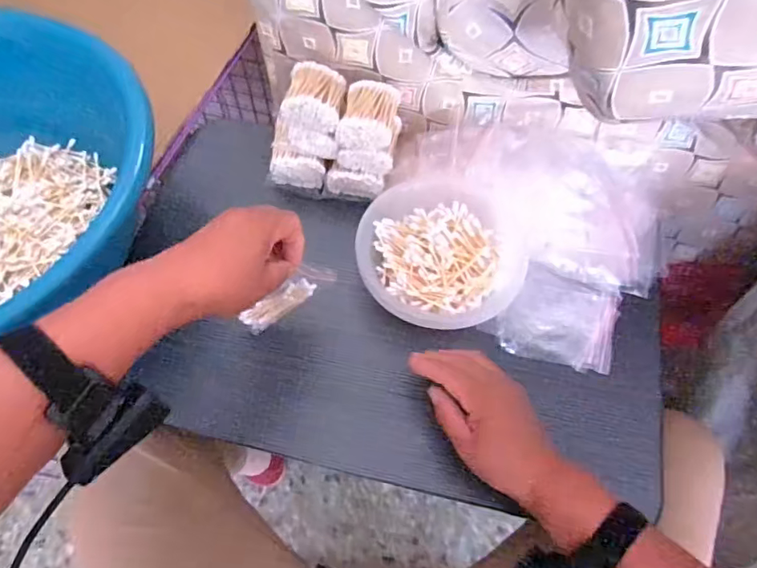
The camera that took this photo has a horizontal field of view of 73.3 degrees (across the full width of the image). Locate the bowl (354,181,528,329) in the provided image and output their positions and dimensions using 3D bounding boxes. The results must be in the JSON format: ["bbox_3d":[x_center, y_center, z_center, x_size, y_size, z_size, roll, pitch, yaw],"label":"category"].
[{"bbox_3d":[0.064,-0.030,0.530,0.164,0.056,0.158,0,63,0],"label":"bowl"}]

